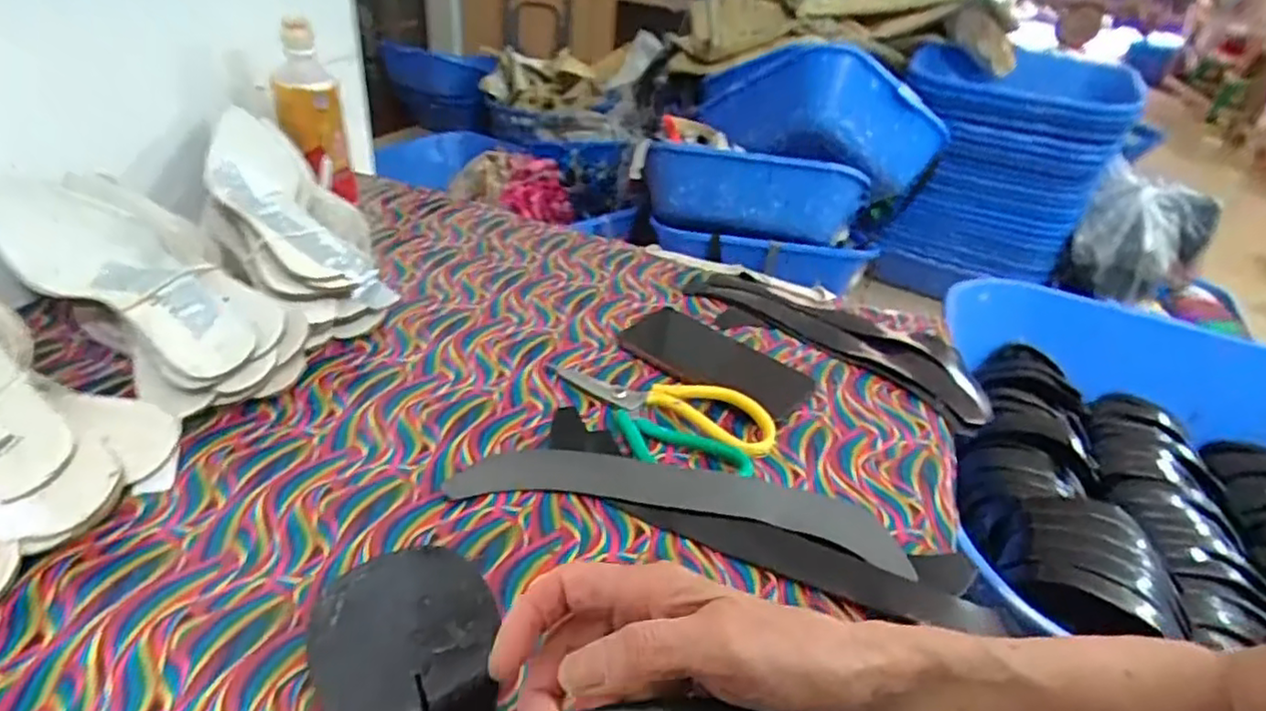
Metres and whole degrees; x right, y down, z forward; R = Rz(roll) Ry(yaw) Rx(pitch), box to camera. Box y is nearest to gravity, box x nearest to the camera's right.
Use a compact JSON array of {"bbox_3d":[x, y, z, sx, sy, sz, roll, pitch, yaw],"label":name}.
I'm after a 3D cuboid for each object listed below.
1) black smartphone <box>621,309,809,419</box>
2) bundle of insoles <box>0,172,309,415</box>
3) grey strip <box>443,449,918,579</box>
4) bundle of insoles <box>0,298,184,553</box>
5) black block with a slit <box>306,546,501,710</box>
[{"bbox_3d":[0.070,0.001,0.583,0.158,0.008,0.083,22,38,25],"label":"black smartphone"},{"bbox_3d":[-0.365,-0.068,0.514,0.281,0.058,0.123,34,42,14],"label":"bundle of insoles"},{"bbox_3d":[0.028,0.095,0.439,0.286,0.011,0.049,8,49,5],"label":"grey strip"},{"bbox_3d":[-0.418,0.009,0.426,0.298,0.042,0.105,31,40,12],"label":"bundle of insoles"},{"bbox_3d":[-0.112,0.145,0.337,0.087,0.022,0.111,-15,38,-27],"label":"black block with a slit"}]

